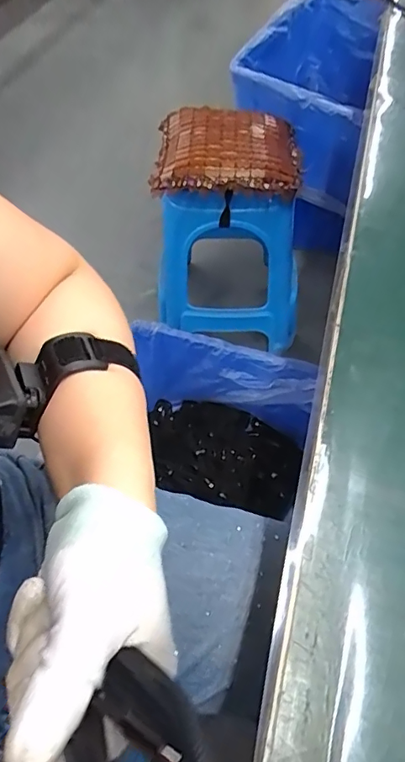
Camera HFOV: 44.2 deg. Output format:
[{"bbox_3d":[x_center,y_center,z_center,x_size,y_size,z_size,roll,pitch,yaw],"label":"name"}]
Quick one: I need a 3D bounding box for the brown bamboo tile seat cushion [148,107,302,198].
[{"bbox_3d":[0.048,-0.471,1.025,0.303,0.079,0.241,-4,54,0],"label":"brown bamboo tile seat cushion"}]

